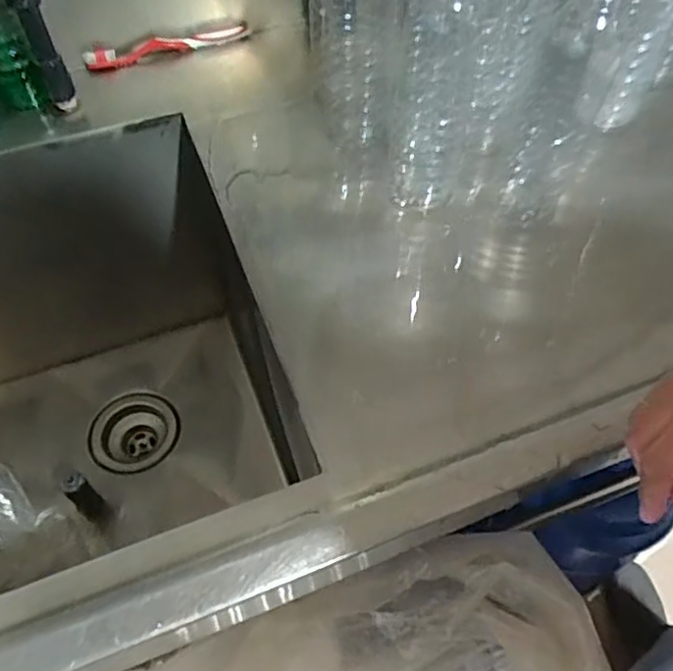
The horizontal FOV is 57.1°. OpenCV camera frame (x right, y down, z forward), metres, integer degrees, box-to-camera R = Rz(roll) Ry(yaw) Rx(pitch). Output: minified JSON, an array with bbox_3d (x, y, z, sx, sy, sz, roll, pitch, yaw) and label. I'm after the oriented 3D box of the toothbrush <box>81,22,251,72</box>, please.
[{"bbox_3d":[-0.187,-0.322,0.693,0.184,0.026,0.026,-20,57,-14],"label":"toothbrush"}]

